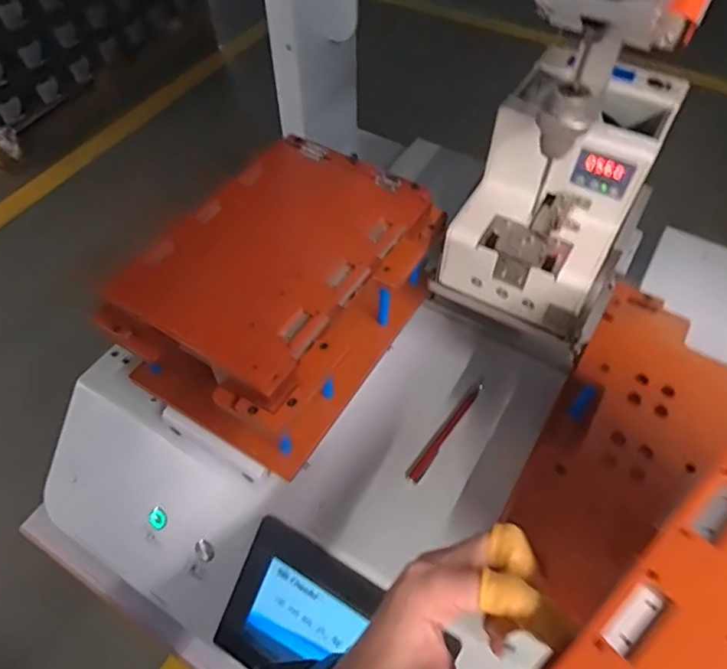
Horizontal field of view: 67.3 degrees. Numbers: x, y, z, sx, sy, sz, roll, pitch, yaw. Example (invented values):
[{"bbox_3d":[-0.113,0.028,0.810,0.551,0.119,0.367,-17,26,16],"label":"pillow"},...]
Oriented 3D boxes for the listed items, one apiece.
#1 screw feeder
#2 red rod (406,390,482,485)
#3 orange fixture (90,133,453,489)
[{"bbox_3d":[0.184,-0.125,0.495,0.147,0.170,0.198,29,60,19],"label":"screw feeder"},{"bbox_3d":[0.081,0.098,0.546,0.015,0.007,0.119,31,61,20],"label":"red rod"},{"bbox_3d":[-0.070,-0.039,0.513,0.180,0.132,0.262,27,59,18],"label":"orange fixture"}]

